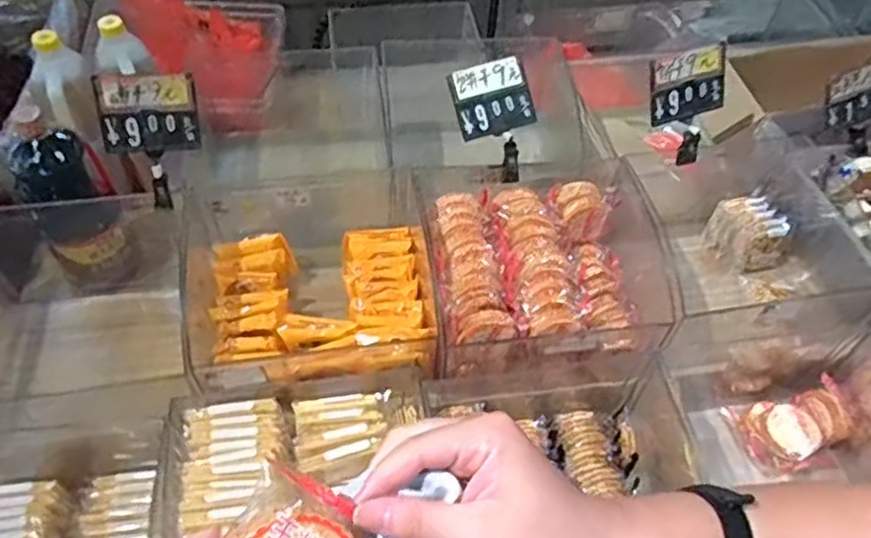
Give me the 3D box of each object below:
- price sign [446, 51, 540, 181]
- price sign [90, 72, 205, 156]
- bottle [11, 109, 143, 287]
[{"bbox_3d":[0.090,-0.207,0.923,0.109,0.039,0.168,-23,94,-1],"label":"price sign"},{"bbox_3d":[-0.342,-0.185,0.801,0.109,0.096,0.010,-8,29,-17],"label":"price sign"},{"bbox_3d":[-0.499,-0.086,0.927,0.102,0.295,0.110,-29,59,-23],"label":"bottle"}]

